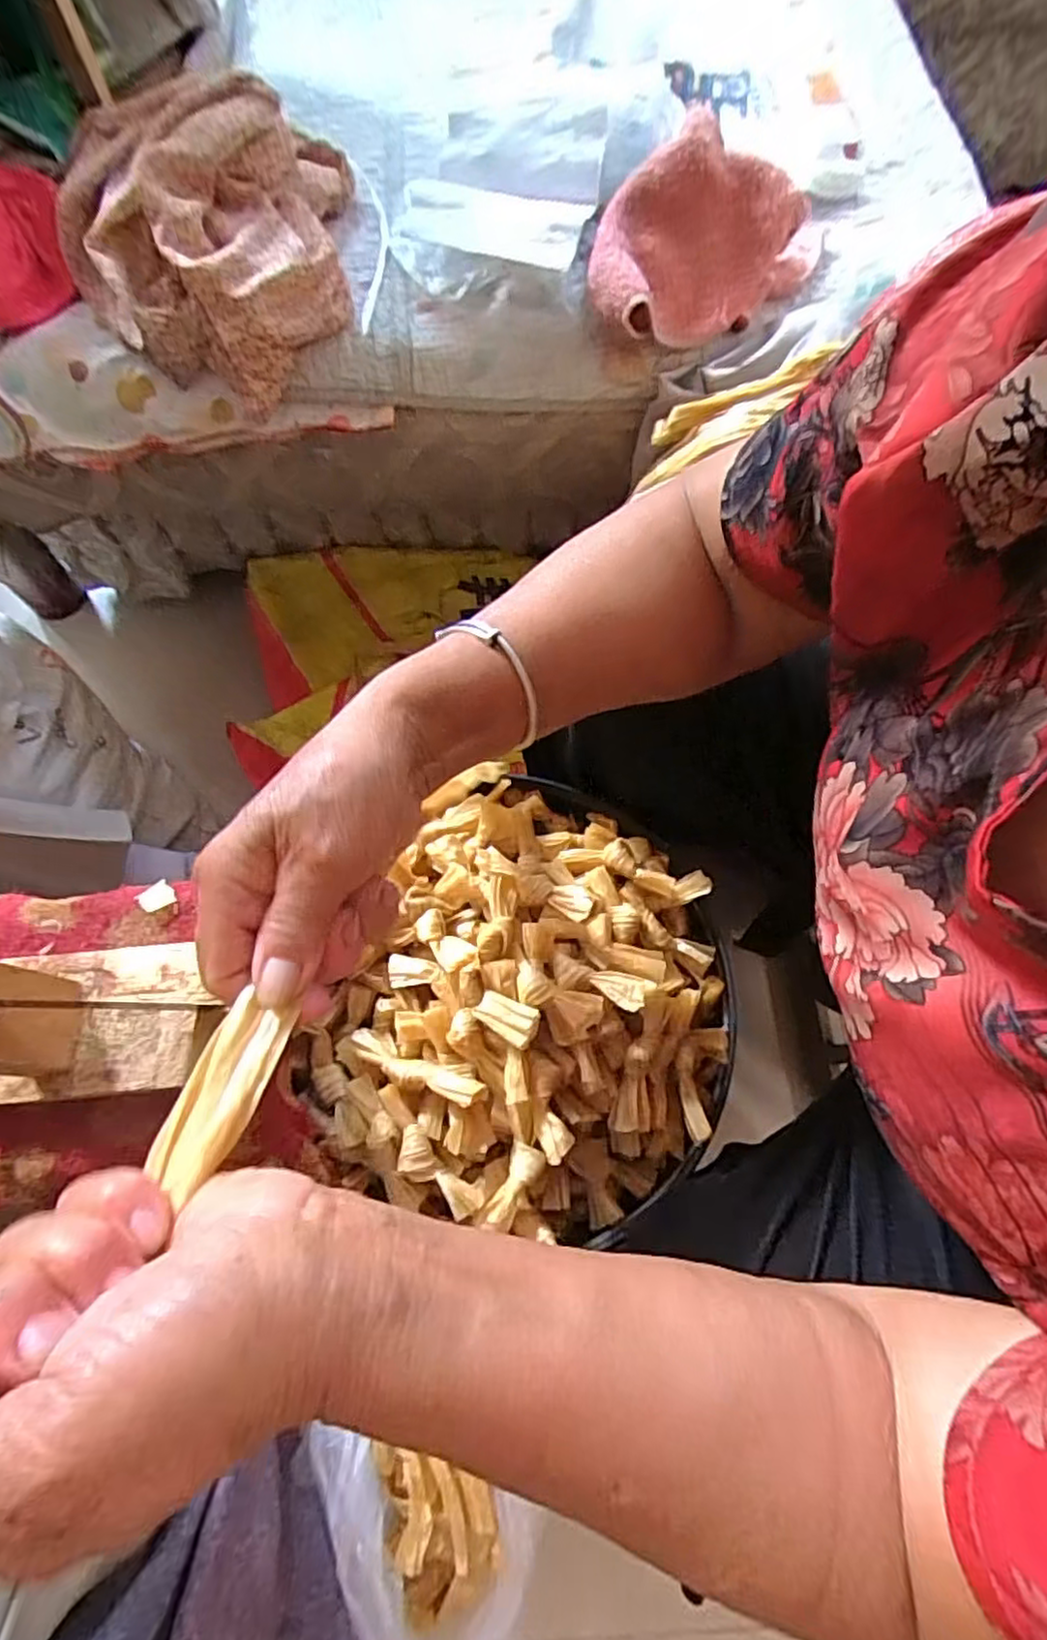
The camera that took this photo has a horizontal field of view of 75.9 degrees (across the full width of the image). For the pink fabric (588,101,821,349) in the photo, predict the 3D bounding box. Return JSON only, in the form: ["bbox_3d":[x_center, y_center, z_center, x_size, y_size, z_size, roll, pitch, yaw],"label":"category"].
[{"bbox_3d":[0.141,-0.459,0.526,0.195,0.085,0.116,-39,74,-15],"label":"pink fabric"}]

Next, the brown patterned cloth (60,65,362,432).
[{"bbox_3d":[-0.252,-0.464,0.539,0.228,0.107,0.219,-9,69,-5],"label":"brown patterned cloth"}]

